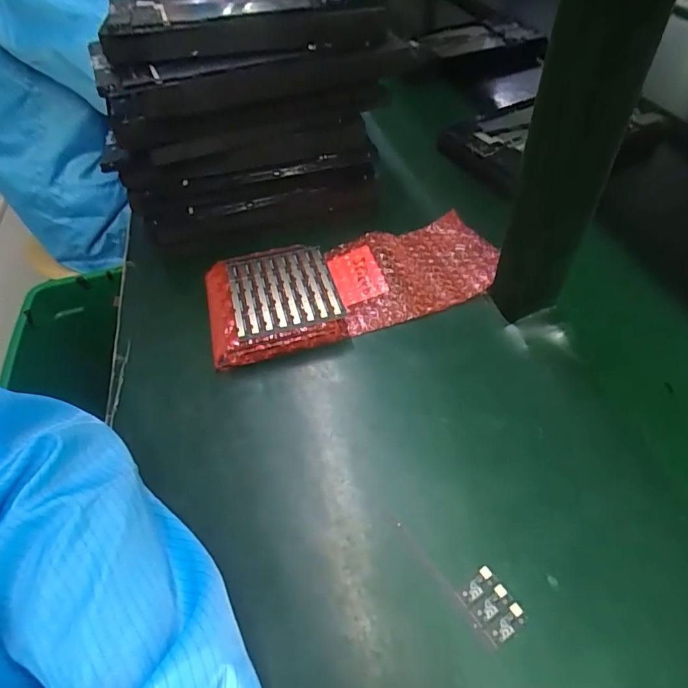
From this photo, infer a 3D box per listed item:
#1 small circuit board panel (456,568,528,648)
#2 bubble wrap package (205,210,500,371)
[{"bbox_3d":[0.085,0.151,0.265,0.025,0.004,0.033,-30,53,-18],"label":"small circuit board panel"},{"bbox_3d":[0.008,-0.062,0.435,0.271,0.027,0.115,-17,50,-8],"label":"bubble wrap package"}]

